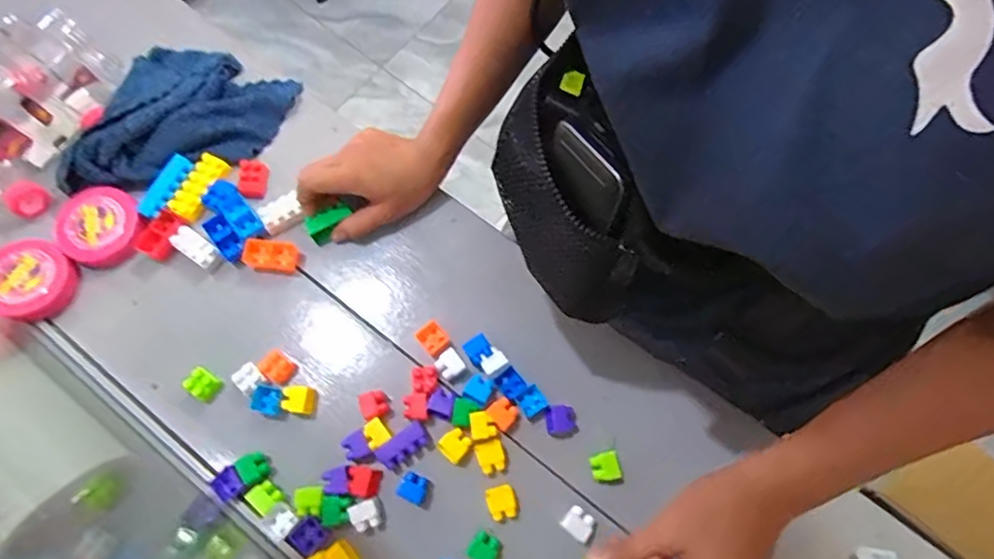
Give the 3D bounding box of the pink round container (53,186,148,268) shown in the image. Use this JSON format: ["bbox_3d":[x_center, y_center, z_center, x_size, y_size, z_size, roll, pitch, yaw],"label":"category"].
[{"bbox_3d":[-0.337,-0.045,0.479,0.064,0.012,0.068,0,72,-1],"label":"pink round container"}]

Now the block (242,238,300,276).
[{"bbox_3d":[-0.191,-0.020,0.475,0.045,0.013,0.026,7,72,1],"label":"block"}]

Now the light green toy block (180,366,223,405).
[{"bbox_3d":[-0.232,0.082,0.442,0.025,0.013,0.022,30,74,8],"label":"light green toy block"}]

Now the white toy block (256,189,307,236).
[{"bbox_3d":[-0.185,-0.056,0.485,0.035,0.013,0.026,-32,76,-11],"label":"white toy block"}]

